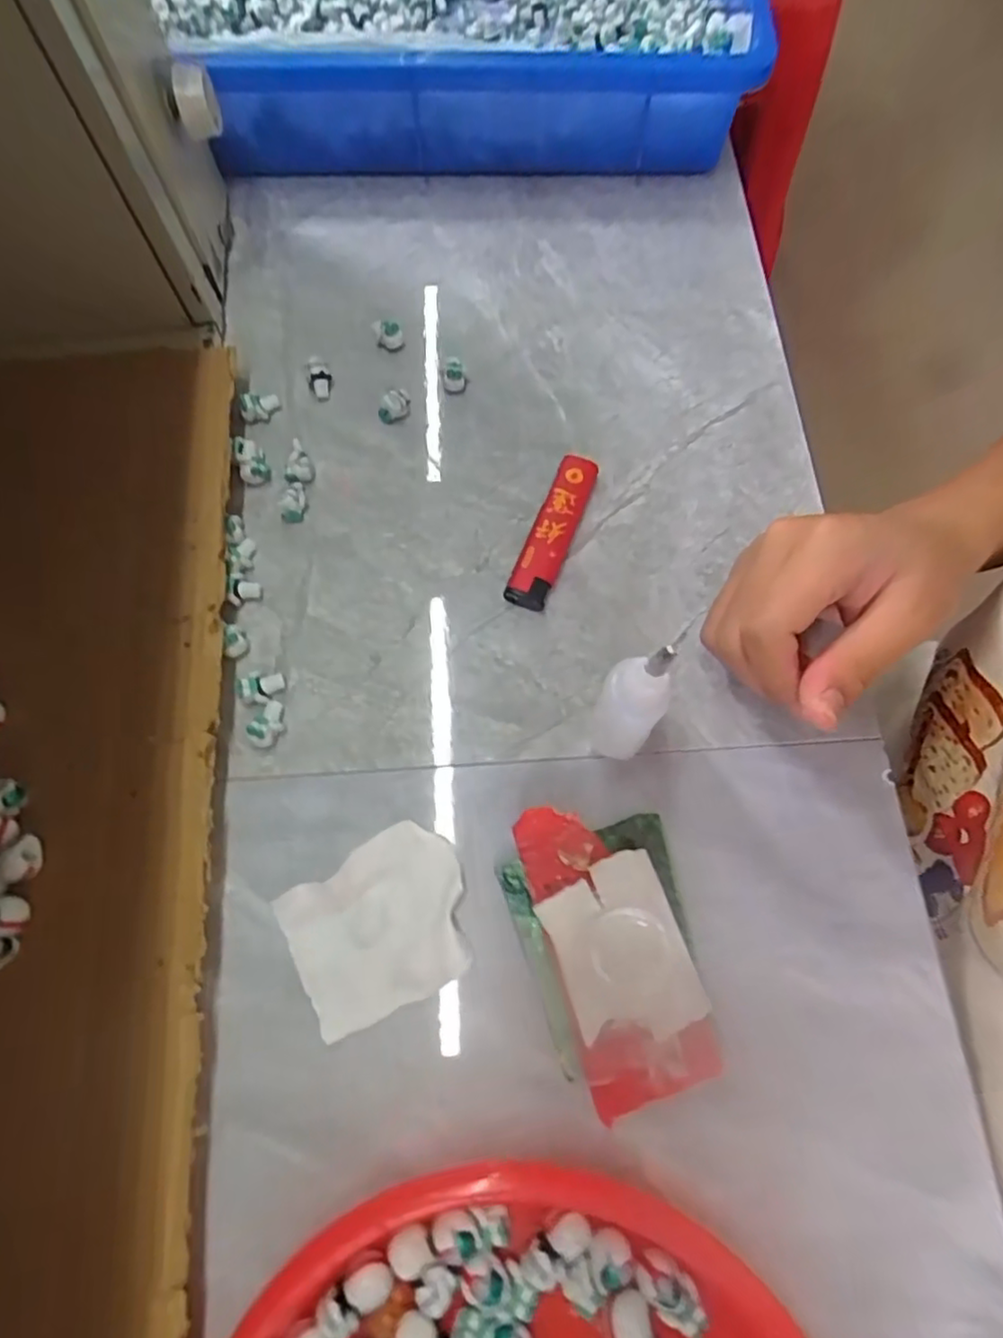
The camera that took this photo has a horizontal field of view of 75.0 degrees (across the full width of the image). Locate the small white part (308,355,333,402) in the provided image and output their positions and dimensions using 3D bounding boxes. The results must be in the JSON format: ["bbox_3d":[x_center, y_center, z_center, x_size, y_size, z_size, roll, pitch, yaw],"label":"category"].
[{"bbox_3d":[-0.092,-0.146,0.329,0.012,0.014,0.015,-18,73,-5],"label":"small white part"}]

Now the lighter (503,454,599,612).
[{"bbox_3d":[0.024,-0.063,0.302,0.019,0.012,0.079,22,73,7],"label":"lighter"}]

